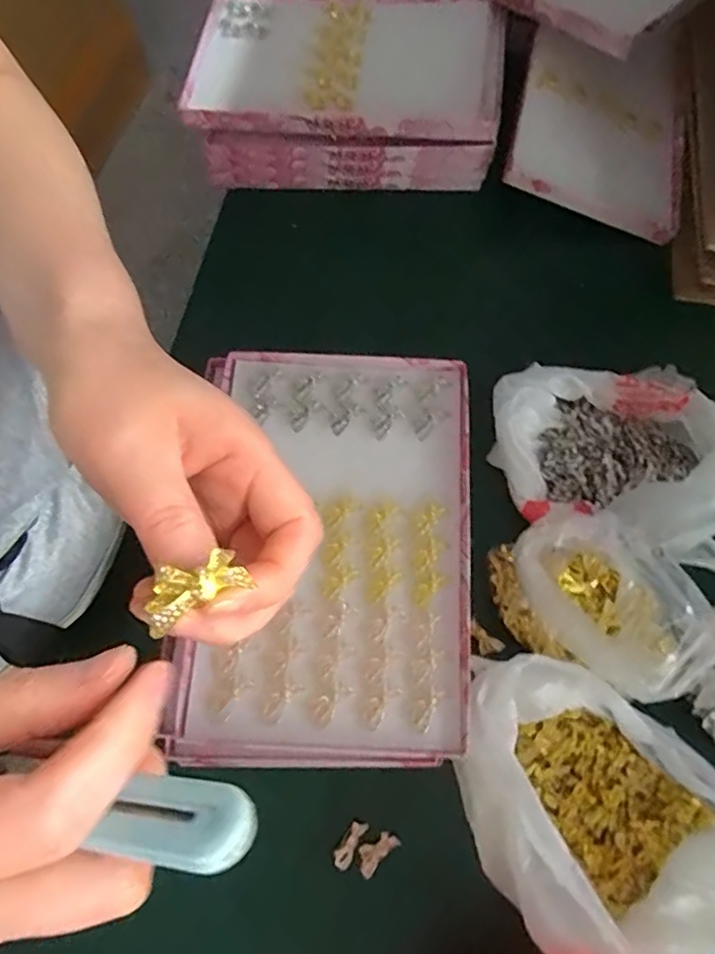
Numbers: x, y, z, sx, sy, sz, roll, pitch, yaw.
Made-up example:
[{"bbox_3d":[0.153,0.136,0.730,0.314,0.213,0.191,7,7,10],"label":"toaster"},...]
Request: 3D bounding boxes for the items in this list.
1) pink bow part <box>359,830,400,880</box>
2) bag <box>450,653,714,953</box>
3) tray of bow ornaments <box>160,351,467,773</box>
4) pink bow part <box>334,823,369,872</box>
[{"bbox_3d":[0.013,0.264,0.424,0.033,0.005,0.017,-41,74,-14],"label":"pink bow part"},{"bbox_3d":[0.152,0.224,0.409,0.205,0.055,0.152,40,74,14],"label":"bag"},{"bbox_3d":[-0.019,0.048,0.437,0.194,0.024,0.299,3,69,2],"label":"tray of bow ornaments"},{"bbox_3d":[-0.006,0.260,0.425,0.013,0.007,0.033,30,72,11],"label":"pink bow part"}]

